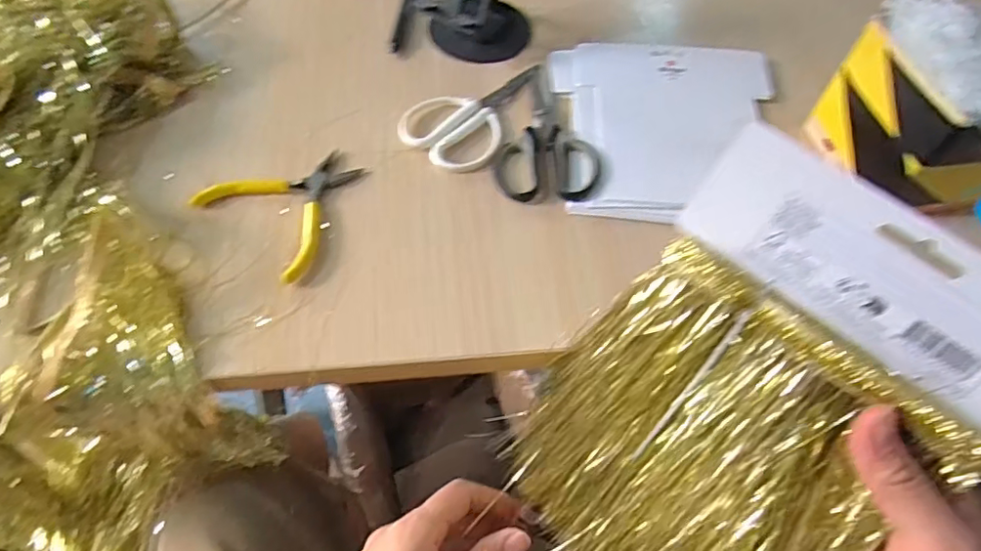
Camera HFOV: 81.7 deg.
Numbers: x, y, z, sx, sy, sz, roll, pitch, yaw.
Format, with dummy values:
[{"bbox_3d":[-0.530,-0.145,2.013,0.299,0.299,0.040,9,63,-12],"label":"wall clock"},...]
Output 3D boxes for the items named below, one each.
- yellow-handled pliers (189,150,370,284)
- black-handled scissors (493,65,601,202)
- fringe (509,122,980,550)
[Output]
[{"bbox_3d":[-0.141,-0.056,0.412,0.102,0.012,0.100,35,63,17],"label":"yellow-handled pliers"},{"bbox_3d":[0.044,-0.118,0.451,0.077,0.009,0.143,2,59,-1],"label":"black-handled scissors"},{"bbox_3d":[0.112,0.070,0.259,0.159,0.234,0.021,40,25,17],"label":"fringe"}]

